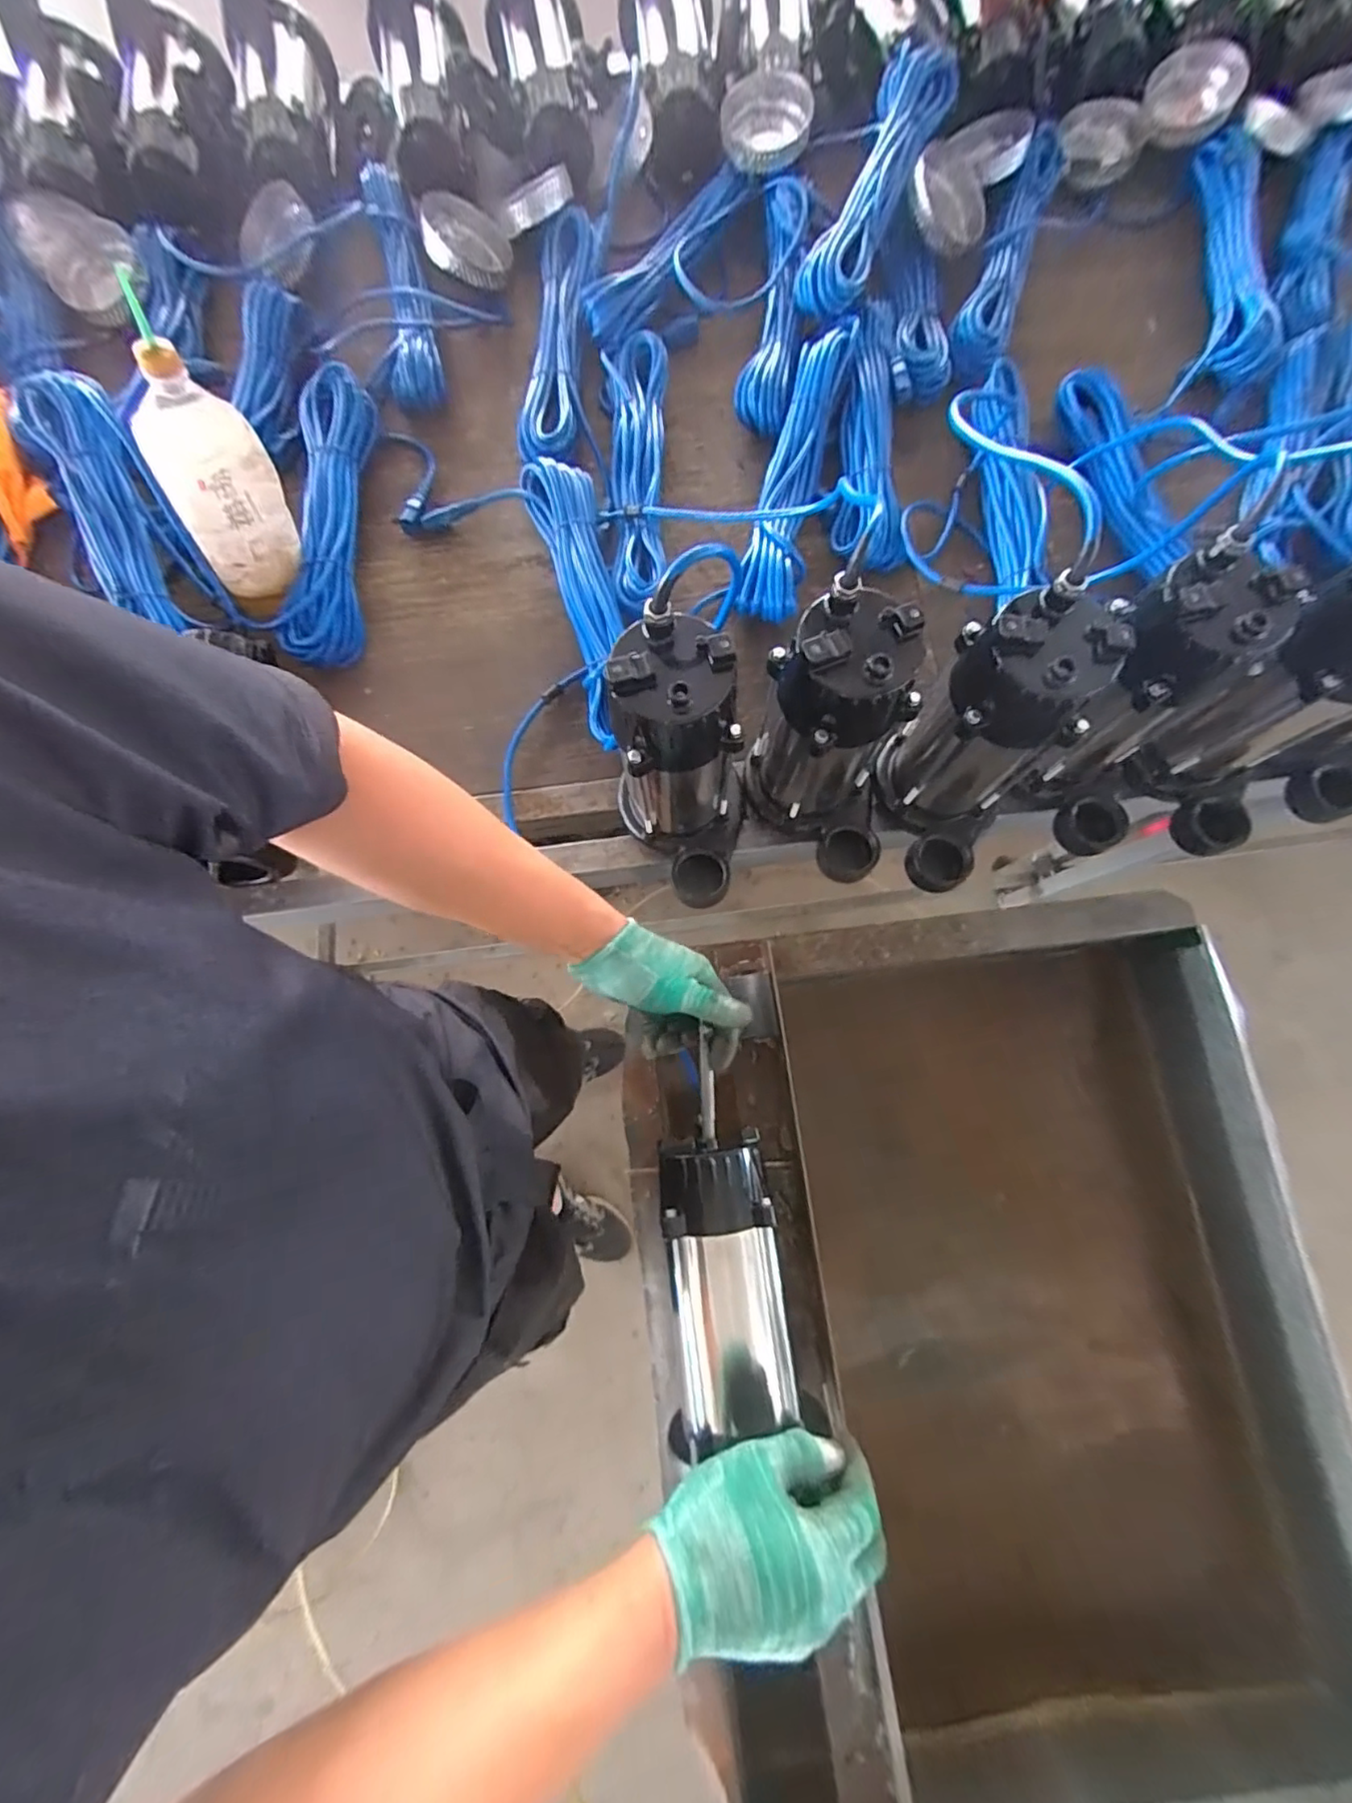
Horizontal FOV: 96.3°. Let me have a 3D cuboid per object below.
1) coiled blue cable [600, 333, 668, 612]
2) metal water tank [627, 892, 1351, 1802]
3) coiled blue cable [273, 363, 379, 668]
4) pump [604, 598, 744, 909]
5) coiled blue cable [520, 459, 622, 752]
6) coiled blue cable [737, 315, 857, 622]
[{"bbox_3d":[-0.044,-0.478,0.671,0.071,0.040,0.350,-2,78,0],"label":"coiled blue cable"},{"bbox_3d":[0.298,0.410,0.647,0.629,0.280,0.741,-6,78,-1],"label":"metal water tank"},{"bbox_3d":[-0.389,-0.429,0.681,0.092,0.056,0.349,-3,78,0],"label":"coiled blue cable"},{"bbox_3d":[0.012,-0.098,0.507,0.111,0.246,0.157,-19,78,-3],"label":"pump"},{"bbox_3d":[-0.099,-0.311,0.644,0.072,0.066,0.344,-12,78,-2],"label":"coiled blue cable"},{"bbox_3d":[0.127,-0.472,0.658,0.079,0.052,0.355,13,78,3],"label":"coiled blue cable"}]

